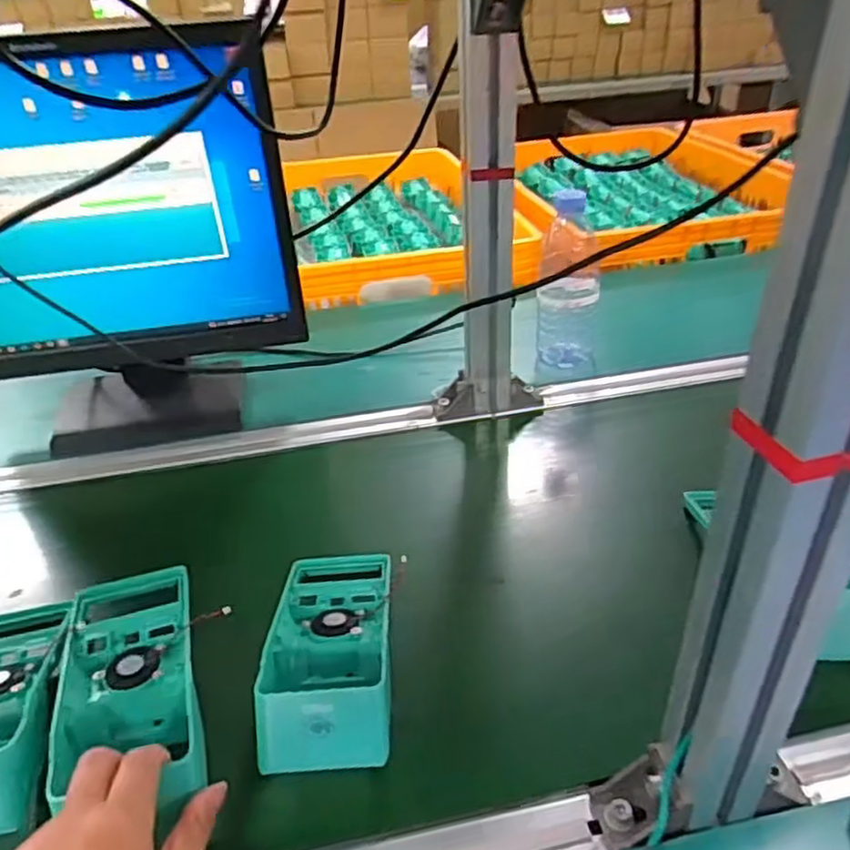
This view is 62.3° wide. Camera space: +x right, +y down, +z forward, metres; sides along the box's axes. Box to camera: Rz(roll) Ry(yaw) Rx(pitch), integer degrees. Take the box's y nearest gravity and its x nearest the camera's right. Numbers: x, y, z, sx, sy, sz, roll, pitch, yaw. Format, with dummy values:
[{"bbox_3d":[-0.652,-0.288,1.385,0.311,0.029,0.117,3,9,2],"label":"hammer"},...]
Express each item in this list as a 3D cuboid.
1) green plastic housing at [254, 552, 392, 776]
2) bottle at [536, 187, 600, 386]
[{"bbox_3d":[-0.065,0.150,0.488,0.083,0.053,0.185,-5,34,-1],"label":"green plastic housing"},{"bbox_3d":[0.165,-0.158,0.804,0.069,0.171,0.065,3,35,10],"label":"bottle"}]

